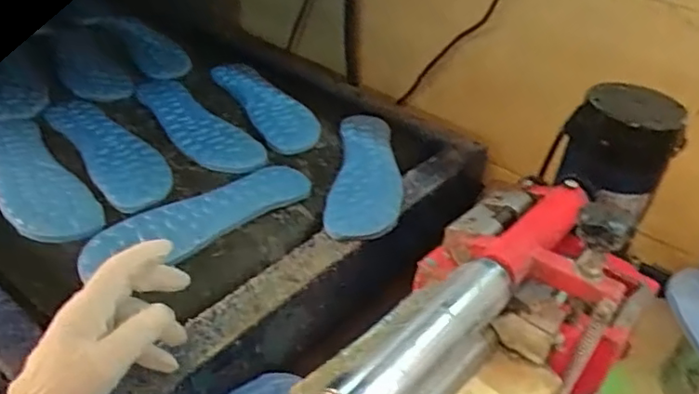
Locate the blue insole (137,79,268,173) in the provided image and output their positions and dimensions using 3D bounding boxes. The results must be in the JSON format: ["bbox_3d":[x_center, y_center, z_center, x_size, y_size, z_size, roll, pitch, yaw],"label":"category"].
[{"bbox_3d":[-0.205,-0.095,0.797,0.078,0.013,0.251,-33,52,-30],"label":"blue insole"}]

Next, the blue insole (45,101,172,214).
[{"bbox_3d":[-0.291,-0.058,0.747,0.082,0.014,0.260,-24,45,-32],"label":"blue insole"}]

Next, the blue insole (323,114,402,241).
[{"bbox_3d":[0.022,-0.033,0.738,0.080,0.024,0.254,6,37,2],"label":"blue insole"}]

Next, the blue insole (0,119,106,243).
[{"bbox_3d":[-0.360,-0.022,0.689,0.081,0.015,0.255,-28,51,-30],"label":"blue insole"}]

